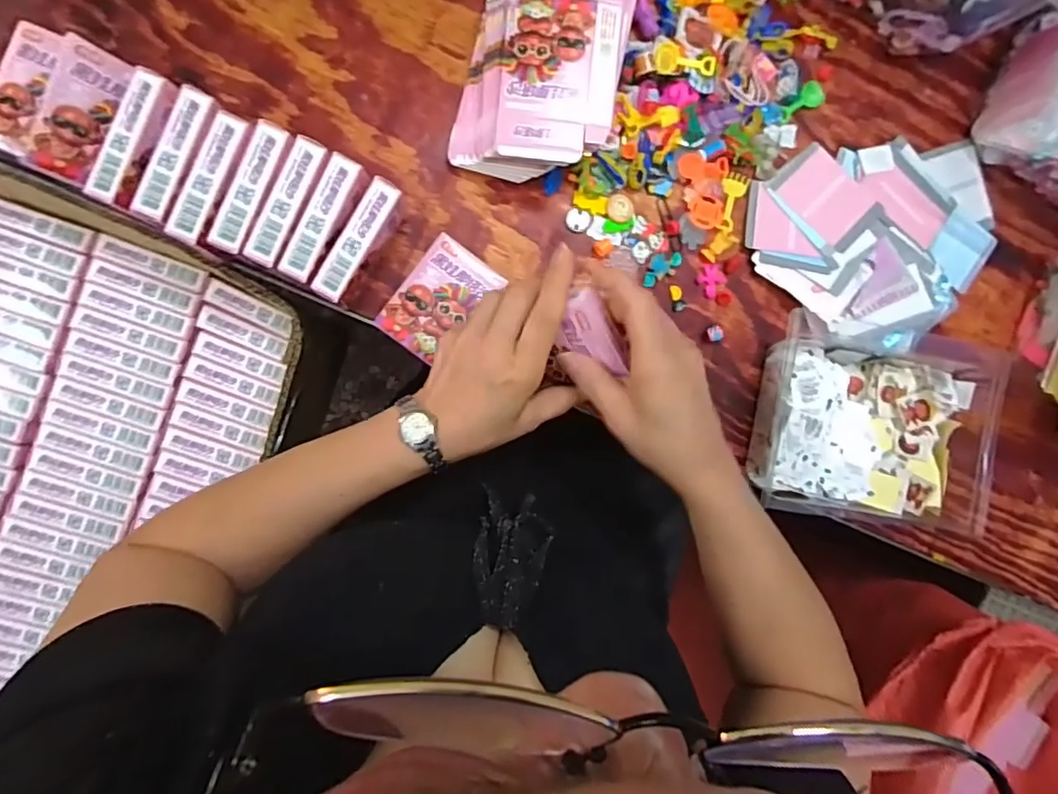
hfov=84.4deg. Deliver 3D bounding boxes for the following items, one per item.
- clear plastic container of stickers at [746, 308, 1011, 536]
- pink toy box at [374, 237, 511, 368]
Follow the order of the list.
[{"bbox_3d":[0.309,0.024,0.518,0.221,0.051,0.170,9,91,-8],"label":"clear plastic container of stickers"},{"bbox_3d":[-0.073,-0.080,0.472,0.057,0.024,0.093,39,87,-8],"label":"pink toy box"}]

